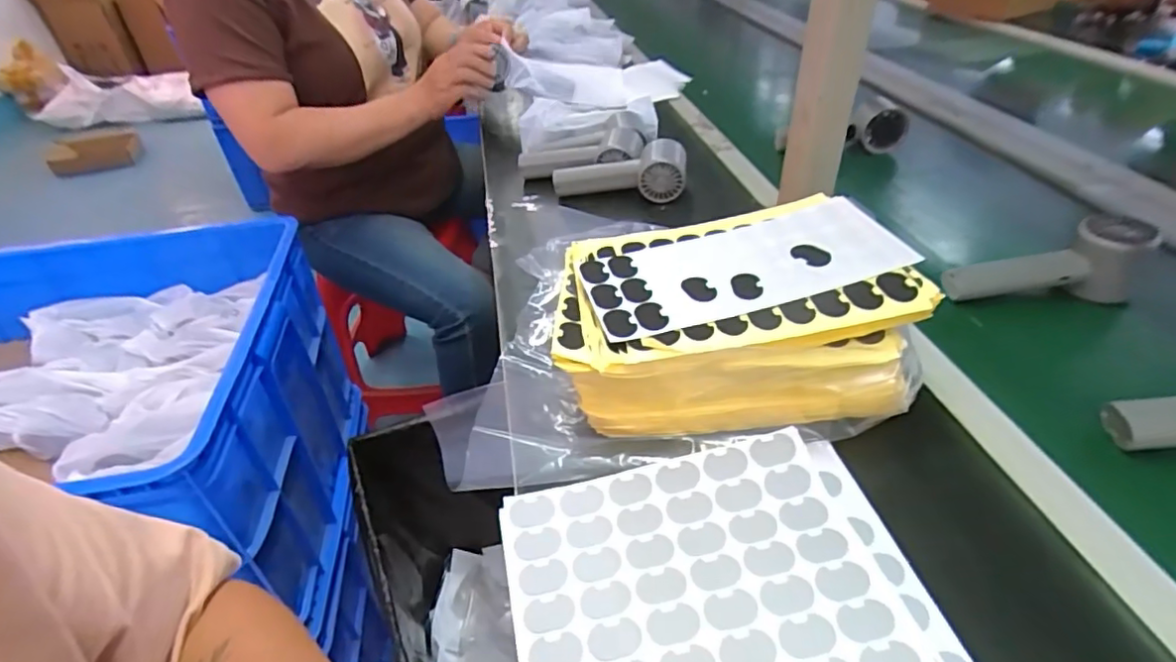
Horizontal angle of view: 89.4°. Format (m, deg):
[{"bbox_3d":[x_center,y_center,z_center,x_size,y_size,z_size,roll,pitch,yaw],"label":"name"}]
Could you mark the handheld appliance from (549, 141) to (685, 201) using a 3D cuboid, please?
[{"bbox_3d":[0.038,-0.191,0.717,0.161,0.061,0.059,8,40,13],"label":"handheld appliance"}]

